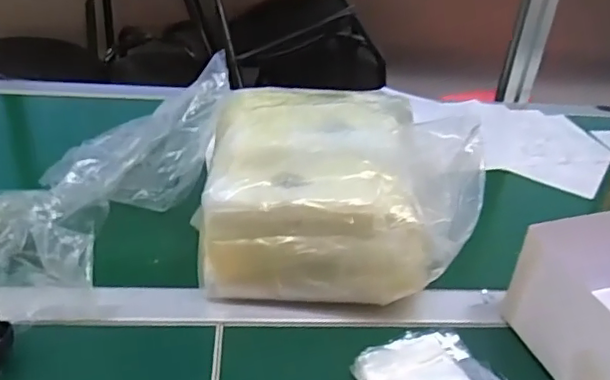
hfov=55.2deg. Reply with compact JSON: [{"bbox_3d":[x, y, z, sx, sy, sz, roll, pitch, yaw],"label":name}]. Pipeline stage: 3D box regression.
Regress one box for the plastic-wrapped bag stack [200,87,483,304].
[{"bbox_3d":[0.029,-0.009,0.554,0.227,0.117,0.214,3,32,-3],"label":"plastic-wrapped bag stack"}]

